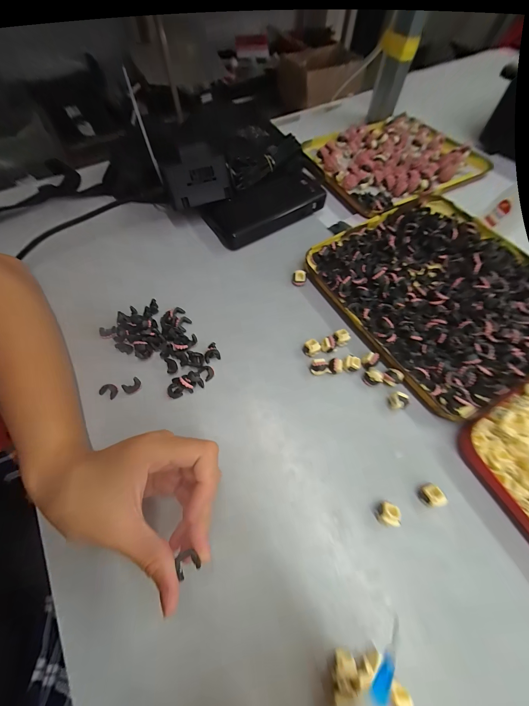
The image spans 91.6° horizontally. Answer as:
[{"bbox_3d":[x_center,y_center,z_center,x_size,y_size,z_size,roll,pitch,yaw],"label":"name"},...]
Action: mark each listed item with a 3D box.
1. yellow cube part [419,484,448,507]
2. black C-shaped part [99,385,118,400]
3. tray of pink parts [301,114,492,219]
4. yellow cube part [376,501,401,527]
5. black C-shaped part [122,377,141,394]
[{"bbox_3d":[0.133,0.114,0.207,0.013,0.015,0.015,-14,64,-7],"label":"yellow cube part"},{"bbox_3d":[-0.148,0.036,0.245,0.016,0.004,0.013,22,65,10],"label":"black C-shaped part"},{"bbox_3d":[0.202,-0.317,0.417,0.247,0.025,0.214,-28,67,-14],"label":"tray of pink parts"},{"bbox_3d":[0.096,0.125,0.200,0.014,0.013,0.015,13,64,6],"label":"yellow cube part"},{"bbox_3d":[-0.126,0.032,0.244,0.017,0.010,0.008,-30,67,-15],"label":"black C-shaped part"}]

